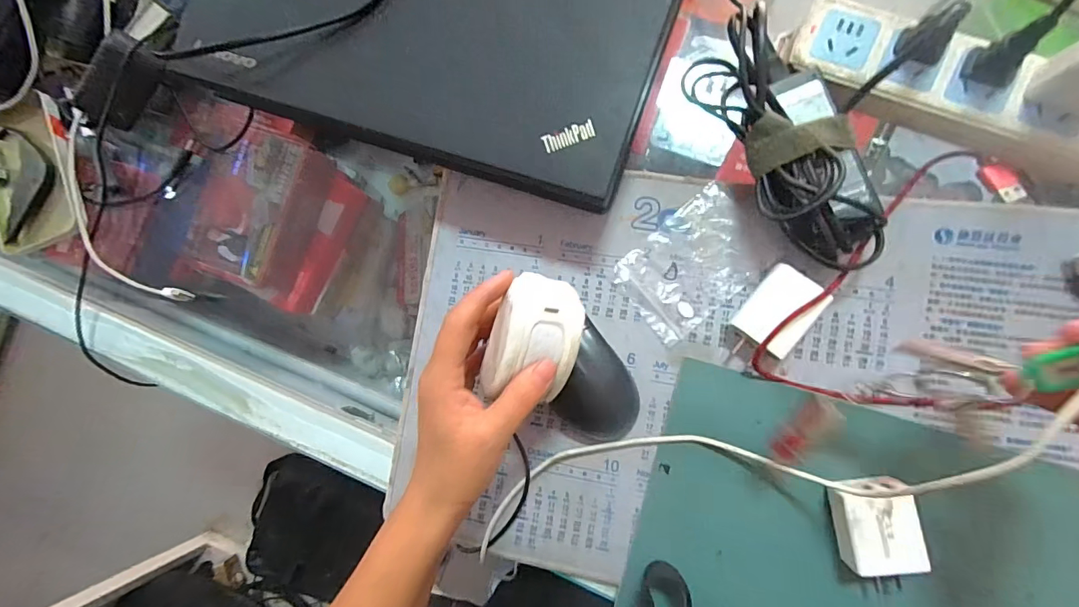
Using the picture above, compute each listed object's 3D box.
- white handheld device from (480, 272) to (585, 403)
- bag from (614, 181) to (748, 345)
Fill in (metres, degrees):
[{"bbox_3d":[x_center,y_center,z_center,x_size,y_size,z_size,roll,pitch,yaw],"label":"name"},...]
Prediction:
[{"bbox_3d":[-0.002,0.019,0.272,0.045,0.035,0.070,11,95,-20],"label":"white handheld device"},{"bbox_3d":[0.108,-0.027,0.331,0.096,0.004,0.070,-40,82,5],"label":"bag"}]

